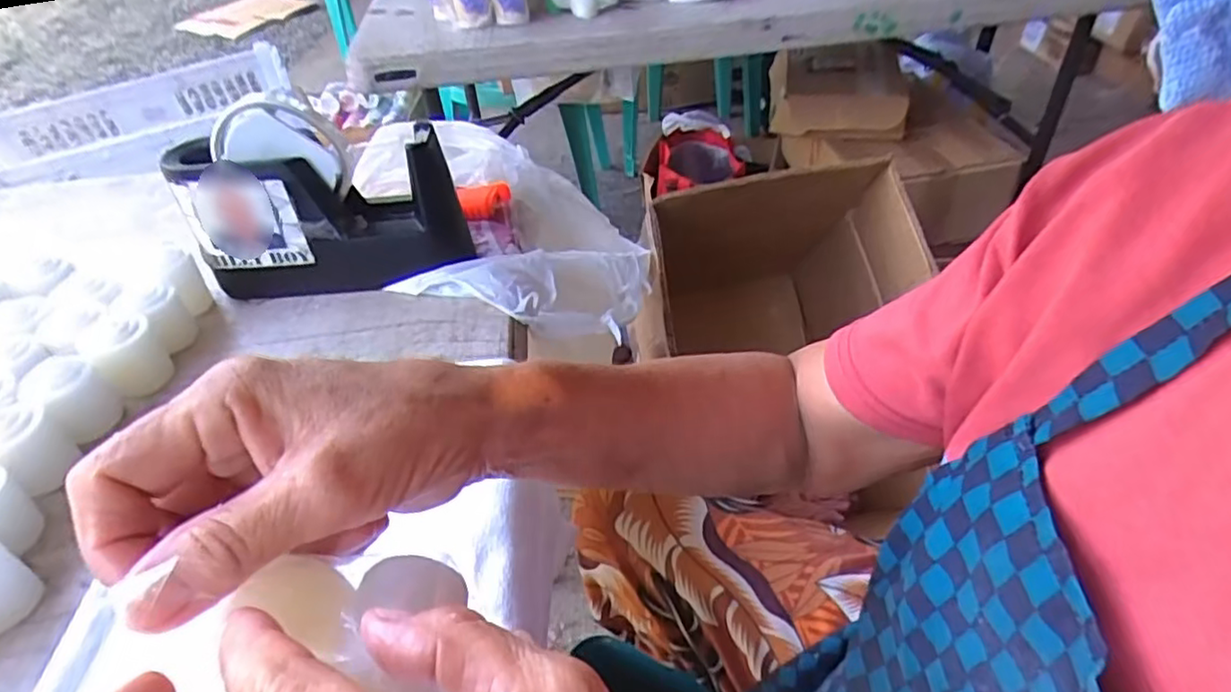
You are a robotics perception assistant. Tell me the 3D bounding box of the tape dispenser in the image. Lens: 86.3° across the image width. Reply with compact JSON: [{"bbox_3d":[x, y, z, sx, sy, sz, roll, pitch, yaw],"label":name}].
[{"bbox_3d":[-0.197,-0.098,0.449,0.183,0.123,0.056,-3,42,3],"label":"tape dispenser"}]

